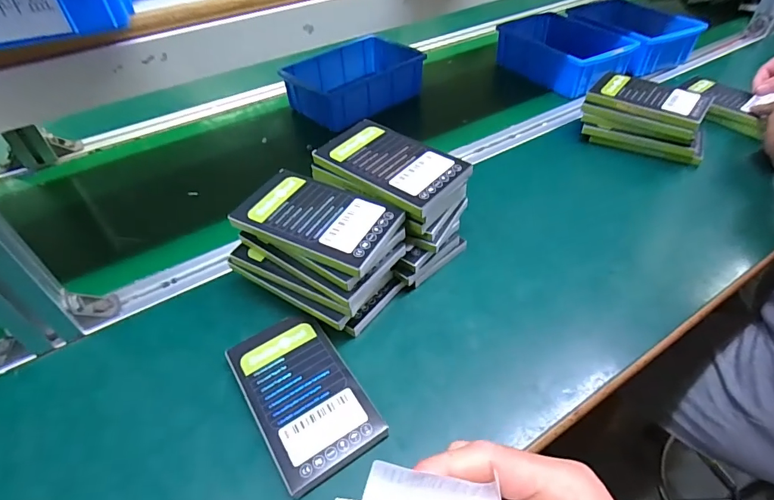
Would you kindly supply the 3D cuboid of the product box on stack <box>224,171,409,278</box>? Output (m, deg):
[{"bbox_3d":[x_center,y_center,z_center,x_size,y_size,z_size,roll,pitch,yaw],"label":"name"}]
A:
[{"bbox_3d":[-0.060,-0.028,0.375,0.133,0.012,0.078,19,49,21],"label":"product box on stack"}]

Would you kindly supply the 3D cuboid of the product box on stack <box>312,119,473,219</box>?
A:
[{"bbox_3d":[0.002,-0.082,0.406,0.137,0.011,0.079,30,53,29],"label":"product box on stack"}]

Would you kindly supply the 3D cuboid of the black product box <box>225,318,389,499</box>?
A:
[{"bbox_3d":[-0.067,0.112,0.342,0.076,0.016,0.134,-27,49,-22],"label":"black product box"}]

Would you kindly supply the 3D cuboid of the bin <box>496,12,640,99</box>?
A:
[{"bbox_3d":[0.296,-0.333,0.728,0.142,0.062,0.197,-23,48,-19],"label":"bin"}]

